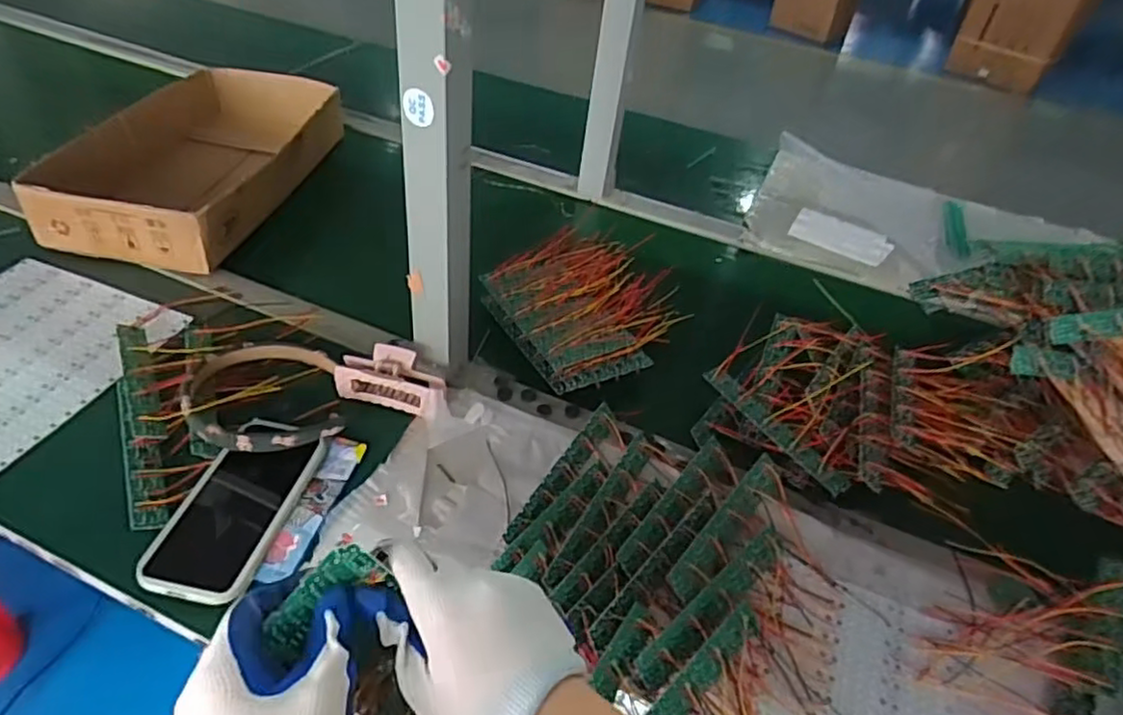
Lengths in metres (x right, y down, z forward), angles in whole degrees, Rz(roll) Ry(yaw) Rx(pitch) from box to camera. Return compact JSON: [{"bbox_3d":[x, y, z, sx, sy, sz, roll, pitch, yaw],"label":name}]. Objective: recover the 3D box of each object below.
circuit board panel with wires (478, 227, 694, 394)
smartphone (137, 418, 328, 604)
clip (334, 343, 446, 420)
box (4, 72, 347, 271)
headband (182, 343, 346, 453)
[{"bbox_3d":[0.029,-0.061,0.772,0.197,0.042,0.217,-22,50,-27],"label":"circuit board panel with wires"},{"bbox_3d":[-0.262,0.117,0.554,0.084,0.015,0.169,10,43,3],"label":"smartphone"},{"bbox_3d":[-0.162,0.021,0.651,0.106,0.049,0.038,17,44,10],"label":"clip"},{"bbox_3d":[-0.463,-0.266,0.891,0.226,0.077,0.412,10,43,3],"label":"box"},{"bbox_3d":[-0.274,0.036,0.627,0.126,0.036,0.143,-10,45,-17],"label":"headband"}]

